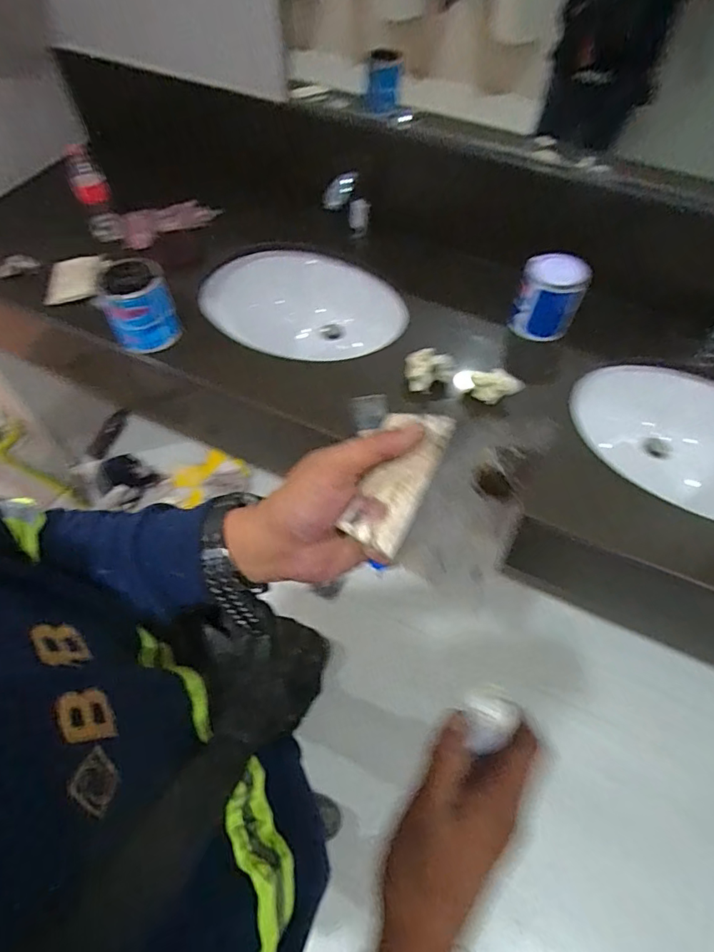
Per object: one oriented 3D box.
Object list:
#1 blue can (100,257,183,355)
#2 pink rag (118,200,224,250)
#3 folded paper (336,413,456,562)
[{"bbox_3d":[-0.401,-0.315,0.915,0.113,0.120,0.113,-19,61,-12],"label":"blue can"},{"bbox_3d":[-0.438,-0.593,1.143,0.230,0.038,0.111,-33,64,-19],"label":"pink rag"},{"bbox_3d":[0.024,0.000,0.300,0.044,0.015,0.090,26,77,15],"label":"folded paper"}]

